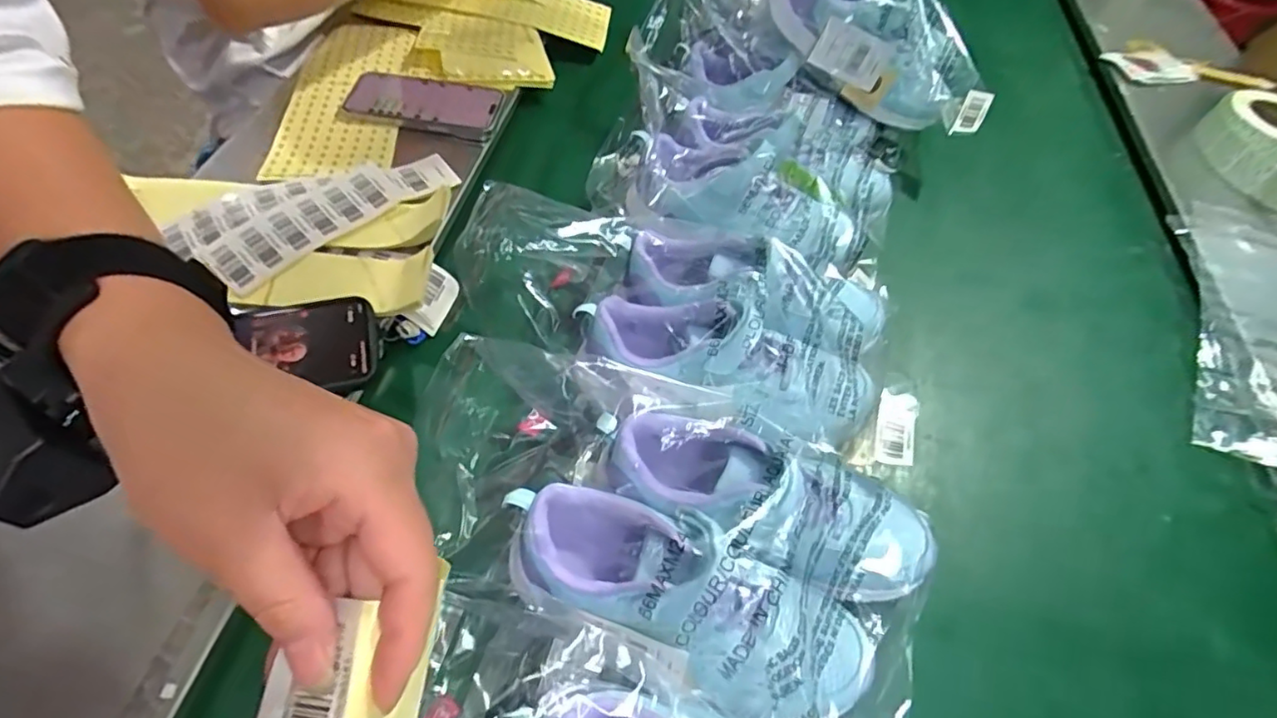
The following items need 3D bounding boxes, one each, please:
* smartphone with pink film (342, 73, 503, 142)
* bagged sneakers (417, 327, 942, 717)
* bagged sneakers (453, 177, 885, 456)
[{"bbox_3d":[-0.239,-0.281,0.653,0.165,0.013,0.085,11,54,5],"label":"smartphone with pink film"},{"bbox_3d":[0.029,0.114,0.393,0.327,0.124,0.173,22,57,12],"label":"bagged sneakers"},{"bbox_3d":[0.034,-0.042,0.486,0.336,0.109,0.175,11,54,5],"label":"bagged sneakers"}]

